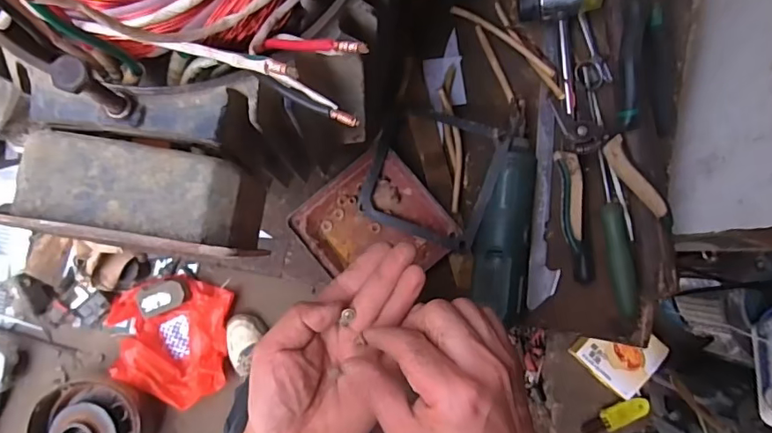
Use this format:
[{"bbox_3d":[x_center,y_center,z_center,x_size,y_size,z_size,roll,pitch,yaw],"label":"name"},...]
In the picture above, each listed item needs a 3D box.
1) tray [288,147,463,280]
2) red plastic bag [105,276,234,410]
[{"bbox_3d":[-0.010,0.011,0.496,0.125,0.018,0.122,-39,88,-5],"label":"tray"},{"bbox_3d":[-0.546,0.314,1.277,0.299,0.078,0.314,4,86,-2],"label":"red plastic bag"}]

